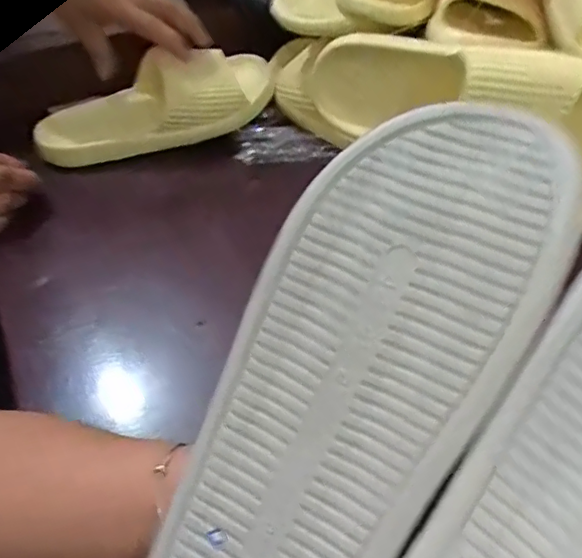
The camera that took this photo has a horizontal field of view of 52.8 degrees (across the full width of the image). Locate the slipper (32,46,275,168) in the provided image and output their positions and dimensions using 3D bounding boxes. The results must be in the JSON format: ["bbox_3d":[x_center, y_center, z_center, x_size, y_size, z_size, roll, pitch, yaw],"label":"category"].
[{"bbox_3d":[-0.155,-0.191,0.632,0.254,0.100,0.123,-17,46,5],"label":"slipper"}]

